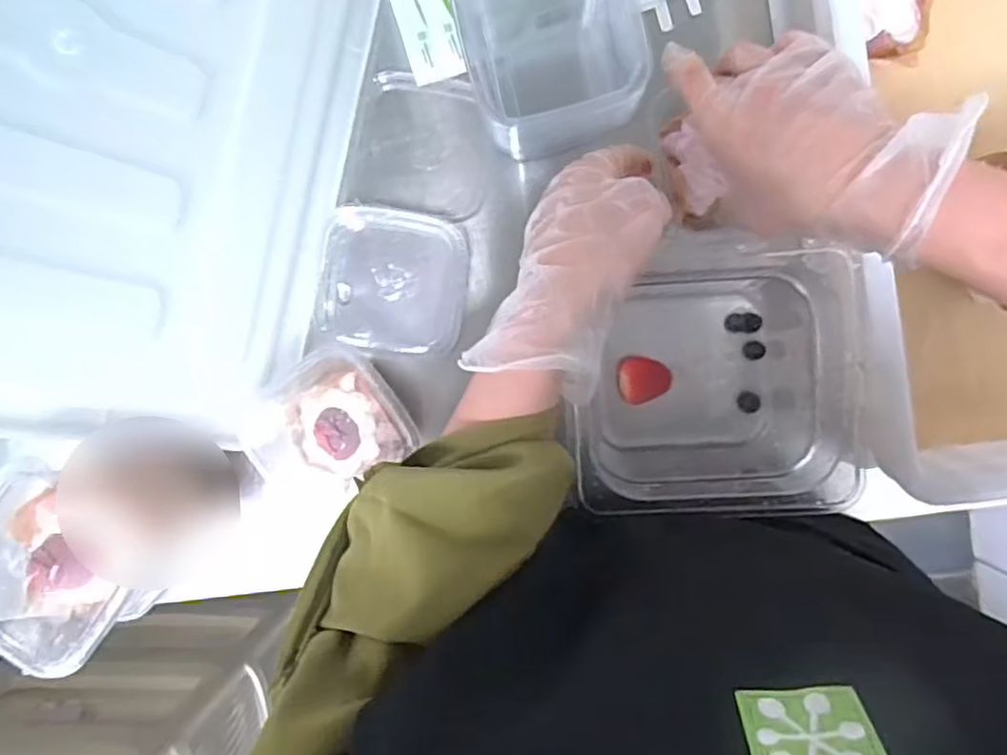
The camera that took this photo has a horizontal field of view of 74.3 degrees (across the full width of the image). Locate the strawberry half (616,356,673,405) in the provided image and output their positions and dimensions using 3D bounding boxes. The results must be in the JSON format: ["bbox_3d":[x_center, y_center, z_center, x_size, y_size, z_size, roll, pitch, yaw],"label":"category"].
[{"bbox_3d":[0.101,0.001,0.475,0.040,0.022,0.033,-10,93,3],"label":"strawberry half"}]

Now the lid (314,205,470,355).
[{"bbox_3d":[-0.079,-0.068,0.481,0.103,0.019,0.100,0,106,-1],"label":"lid"}]

